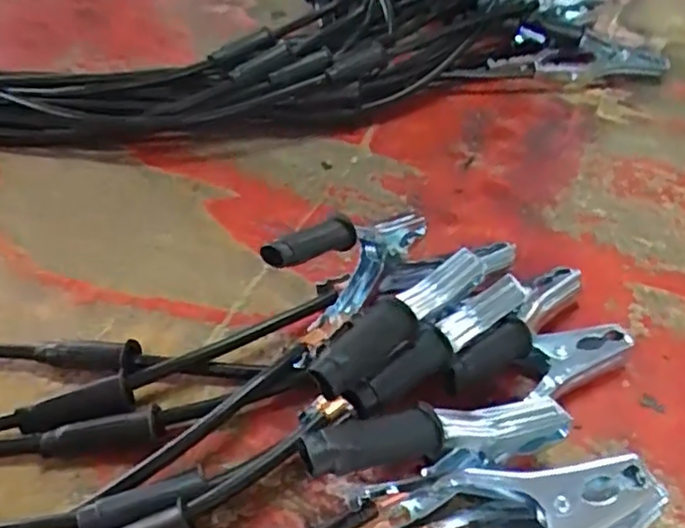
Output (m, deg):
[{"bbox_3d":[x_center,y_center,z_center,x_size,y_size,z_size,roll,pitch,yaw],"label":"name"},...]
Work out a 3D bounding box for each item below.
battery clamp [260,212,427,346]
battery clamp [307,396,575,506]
[{"bbox_3d":[0.007,-0.005,0.399,0.016,0.099,0.135,30,51,29],"label":"battery clamp"},{"bbox_3d":[0.045,0.089,0.300,0.149,0.054,0.021,5,36,-33],"label":"battery clamp"}]

